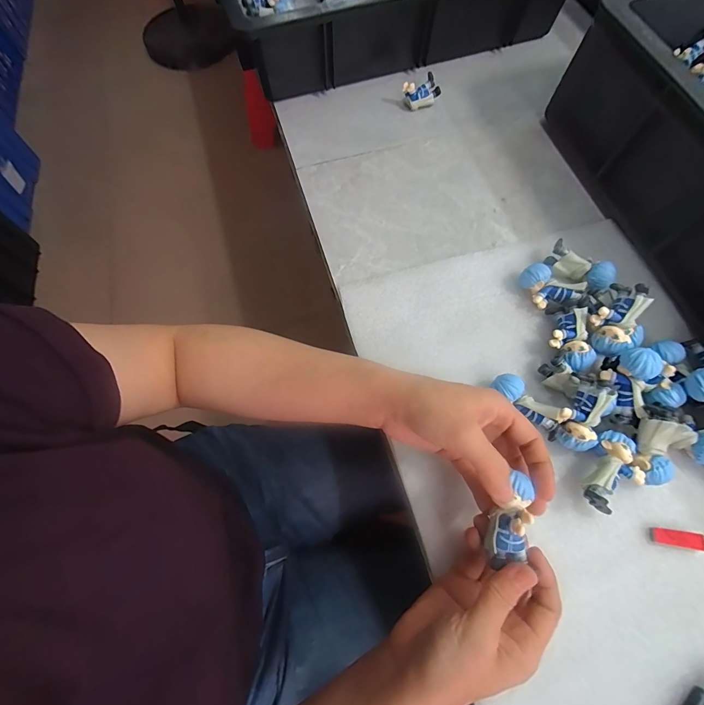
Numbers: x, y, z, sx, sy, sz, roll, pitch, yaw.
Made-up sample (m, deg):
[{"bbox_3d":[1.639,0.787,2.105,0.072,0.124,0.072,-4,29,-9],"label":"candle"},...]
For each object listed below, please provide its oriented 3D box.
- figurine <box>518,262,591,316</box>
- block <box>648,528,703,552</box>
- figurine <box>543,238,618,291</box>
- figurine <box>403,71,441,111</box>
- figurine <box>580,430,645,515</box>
[{"bbox_3d":[0.190,-0.058,0.344,0.060,0.029,0.030,35,72,12],"label":"figurine"},{"bbox_3d":[0.253,0.145,0.279,0.039,0.005,0.013,7,69,2],"label":"block"},{"bbox_3d":[0.222,-0.081,0.354,0.060,0.029,0.027,32,72,11],"label":"figurine"},{"bbox_3d":[0.086,-0.319,0.444,0.045,0.028,0.023,-34,73,-13],"label":"figurine"},{"bbox_3d":[0.205,0.096,0.287,0.035,0.030,0.059,35,72,12],"label":"figurine"}]

